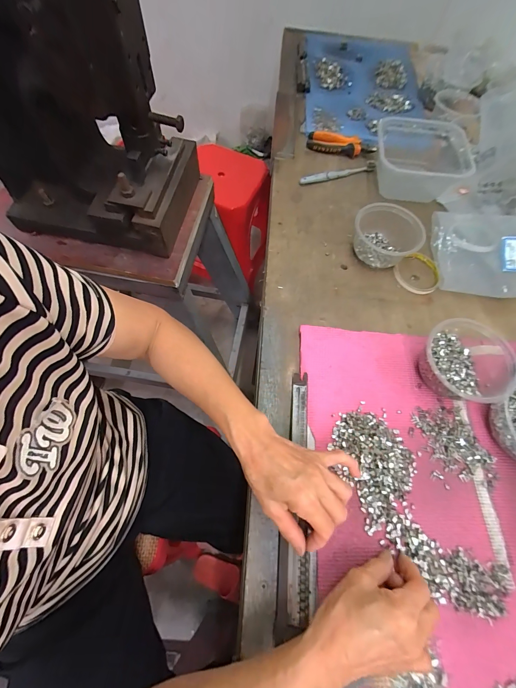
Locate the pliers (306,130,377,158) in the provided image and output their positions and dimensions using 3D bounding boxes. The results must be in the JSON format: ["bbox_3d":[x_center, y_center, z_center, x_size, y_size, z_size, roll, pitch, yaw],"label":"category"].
[{"bbox_3d":[0.183,-0.440,0.629,0.148,0.029,0.044,16,66,6],"label":"pliers"}]

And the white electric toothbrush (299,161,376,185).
[{"bbox_3d":[0.167,-0.362,0.599,0.172,0.016,0.023,-17,67,-9],"label":"white electric toothbrush"}]

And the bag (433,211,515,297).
[{"bbox_3d":[0.426,-0.163,0.509,0.210,0.038,0.159,4,65,1],"label":"bag"}]

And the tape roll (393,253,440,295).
[{"bbox_3d":[0.288,-0.126,0.507,0.089,0.014,0.076,-41,72,-18],"label":"tape roll"}]

